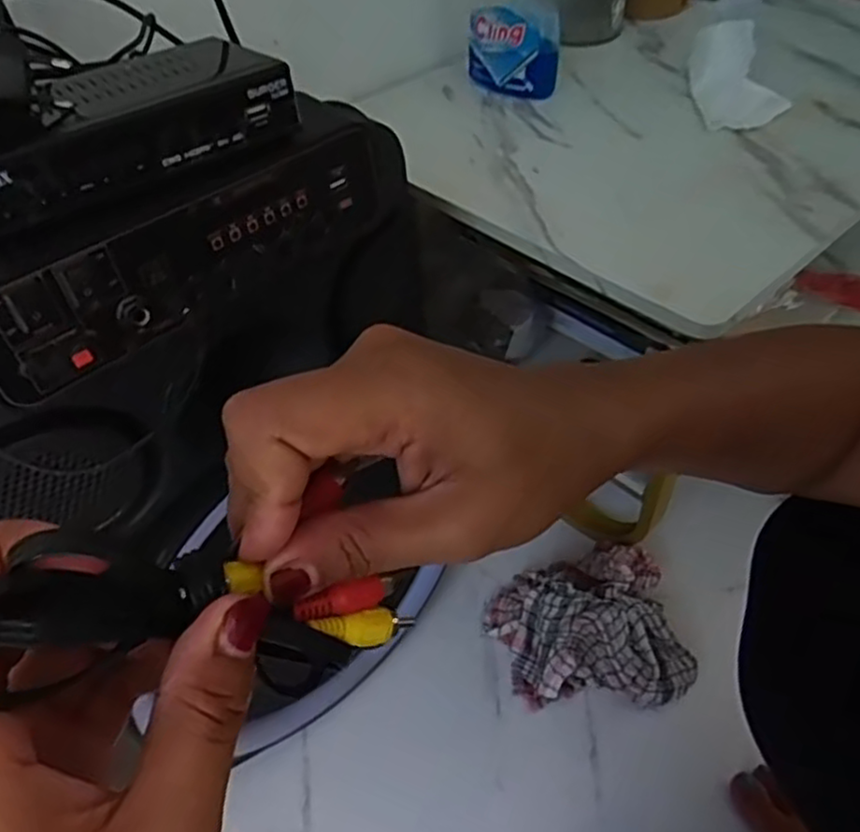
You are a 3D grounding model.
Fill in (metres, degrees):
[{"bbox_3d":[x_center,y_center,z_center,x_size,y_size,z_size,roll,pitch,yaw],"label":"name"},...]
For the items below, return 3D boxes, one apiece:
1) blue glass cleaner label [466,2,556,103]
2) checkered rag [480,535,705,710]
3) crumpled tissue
[{"bbox_3d":[0.080,-0.352,0.685,0.039,0.071,0.089,-33,52,-26],"label":"blue glass cleaner label"},{"bbox_3d":[0.163,0.216,0.694,0.177,0.083,0.142,-19,48,-15],"label":"checkered rag"},{"bbox_3d":[0.290,-0.321,0.664,0.074,0.050,0.127,0,45,3],"label":"crumpled tissue"}]

